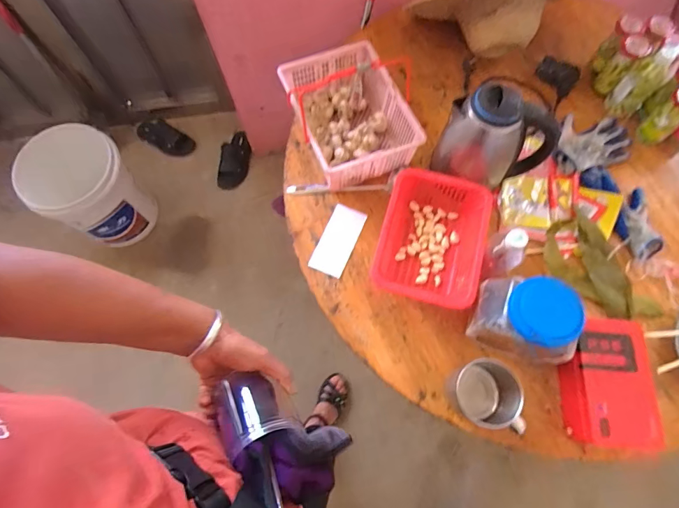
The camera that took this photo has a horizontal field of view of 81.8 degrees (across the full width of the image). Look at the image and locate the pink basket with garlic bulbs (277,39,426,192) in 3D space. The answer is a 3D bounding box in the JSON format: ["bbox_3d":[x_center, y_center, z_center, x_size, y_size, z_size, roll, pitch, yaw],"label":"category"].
[{"bbox_3d":[0.022,-0.312,0.833,0.228,0.182,0.295,-19,70,-5],"label":"pink basket with garlic bulbs"}]

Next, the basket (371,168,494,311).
[{"bbox_3d":[0.179,-0.026,0.770,0.188,0.080,0.257,16,71,8],"label":"basket"}]

